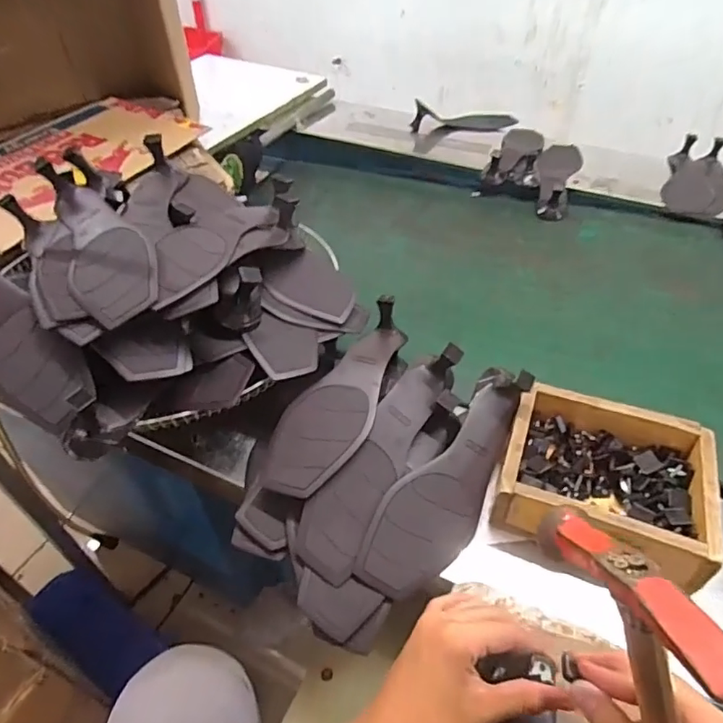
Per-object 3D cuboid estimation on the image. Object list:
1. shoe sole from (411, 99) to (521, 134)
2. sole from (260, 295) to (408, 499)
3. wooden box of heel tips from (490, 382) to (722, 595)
[{"bbox_3d":[0.227,-0.535,1.172,0.234,0.063,0.080,4,45,5],"label":"shoe sole"},{"bbox_3d":[-0.017,0.030,0.558,0.081,0.050,0.243,16,47,17],"label":"sole"},{"bbox_3d":[0.231,0.104,0.509,0.179,0.052,0.169,16,47,16],"label":"wooden box of heel tips"}]

